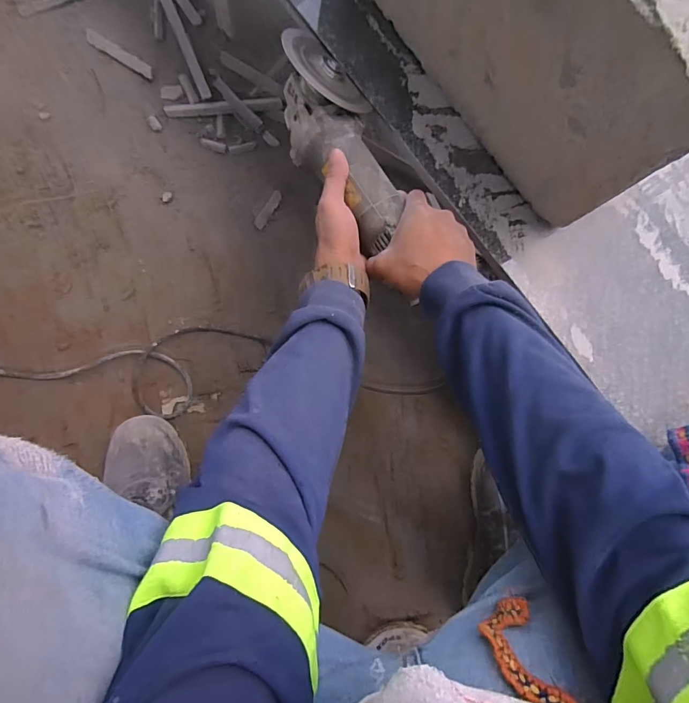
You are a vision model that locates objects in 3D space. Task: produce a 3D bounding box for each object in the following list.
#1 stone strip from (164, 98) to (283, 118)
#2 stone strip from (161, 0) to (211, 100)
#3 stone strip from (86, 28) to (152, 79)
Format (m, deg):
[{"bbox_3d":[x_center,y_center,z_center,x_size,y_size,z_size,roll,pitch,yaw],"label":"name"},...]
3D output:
[{"bbox_3d":[-0.193,-0.393,0.675,0.182,0.007,0.020,-9,85,-9],"label":"stone strip"},{"bbox_3d":[-0.256,-0.494,0.677,0.018,0.005,0.181,-23,87,-10],"label":"stone strip"},{"bbox_3d":[-0.356,-0.470,0.662,0.116,0.004,0.021,30,80,-4],"label":"stone strip"}]

